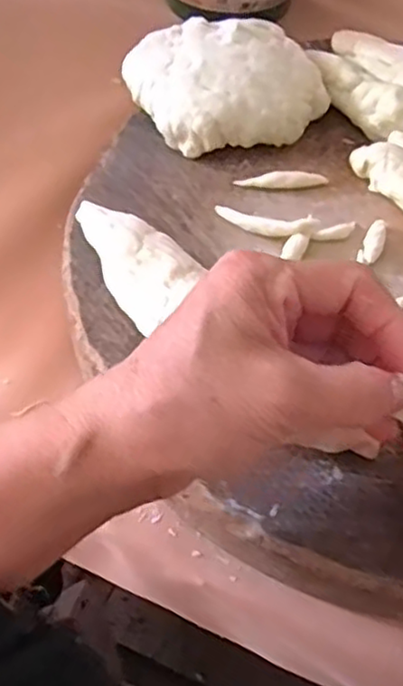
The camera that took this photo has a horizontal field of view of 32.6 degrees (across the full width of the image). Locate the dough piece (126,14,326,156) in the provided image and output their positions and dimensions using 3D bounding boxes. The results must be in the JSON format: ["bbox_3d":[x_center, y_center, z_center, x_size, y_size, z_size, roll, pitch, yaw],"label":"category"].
[{"bbox_3d":[0.015,-0.151,0.403,0.098,0.035,0.090,2,57,-2],"label":"dough piece"}]

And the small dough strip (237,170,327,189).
[{"bbox_3d":[0.045,-0.091,0.383,0.051,0.008,0.010,-5,57,-7],"label":"small dough strip"}]

